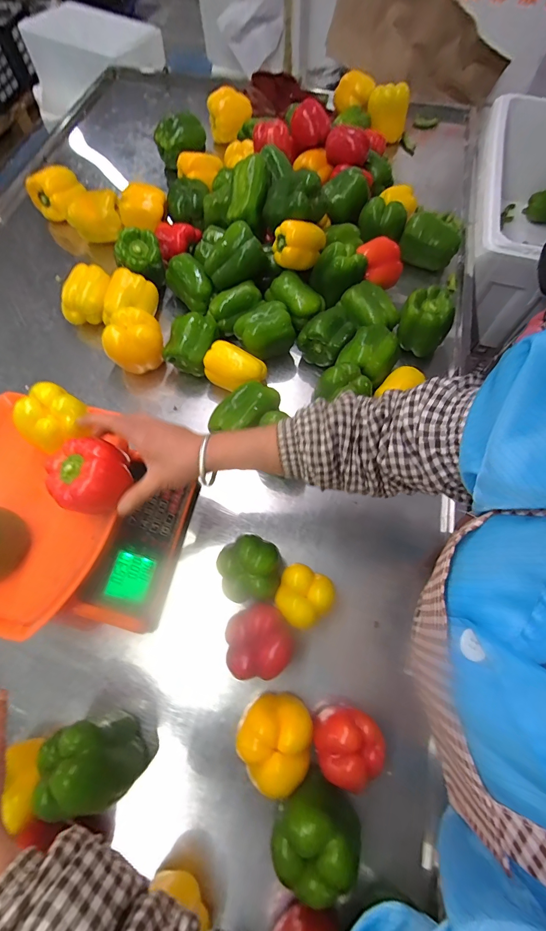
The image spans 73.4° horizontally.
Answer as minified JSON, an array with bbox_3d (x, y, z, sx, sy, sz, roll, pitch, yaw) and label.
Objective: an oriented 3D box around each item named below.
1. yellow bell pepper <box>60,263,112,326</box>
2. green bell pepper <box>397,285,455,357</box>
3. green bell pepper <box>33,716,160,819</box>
[{"bbox_3d":[-0.345,-0.318,0.696,0.074,0.071,0.098,10,67,4],"label":"yellow bell pepper"},{"bbox_3d":[0.275,-0.261,0.659,0.084,0.081,0.080,0,67,0],"label":"green bell pepper"},{"bbox_3d":[-0.193,0.324,0.405,0.090,0.113,0.087,0,67,0],"label":"green bell pepper"}]

